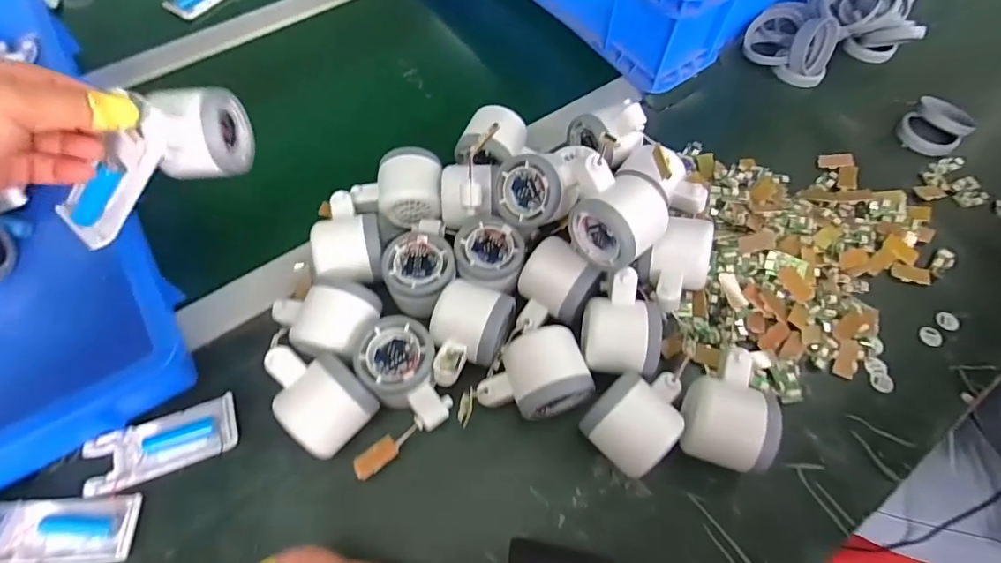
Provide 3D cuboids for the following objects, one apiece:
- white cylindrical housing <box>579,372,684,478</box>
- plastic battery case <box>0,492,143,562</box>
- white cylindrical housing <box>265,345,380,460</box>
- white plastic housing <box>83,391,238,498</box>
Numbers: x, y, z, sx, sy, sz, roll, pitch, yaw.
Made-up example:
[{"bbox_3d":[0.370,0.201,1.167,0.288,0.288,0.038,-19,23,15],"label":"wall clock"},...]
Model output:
[{"bbox_3d":[0.103,0.098,0.366,0.056,0.054,0.082,41,69,17],"label":"white cylindrical housing"},{"bbox_3d":[-0.308,0.174,0.341,0.100,0.020,0.043,-3,63,-3],"label":"plastic battery case"},{"bbox_3d":[-0.135,0.087,0.366,0.075,0.064,0.057,39,68,17],"label":"white cylindrical housing"},{"bbox_3d":[-0.255,0.123,0.373,0.103,0.012,0.043,-19,65,-11],"label":"white plastic housing"}]

